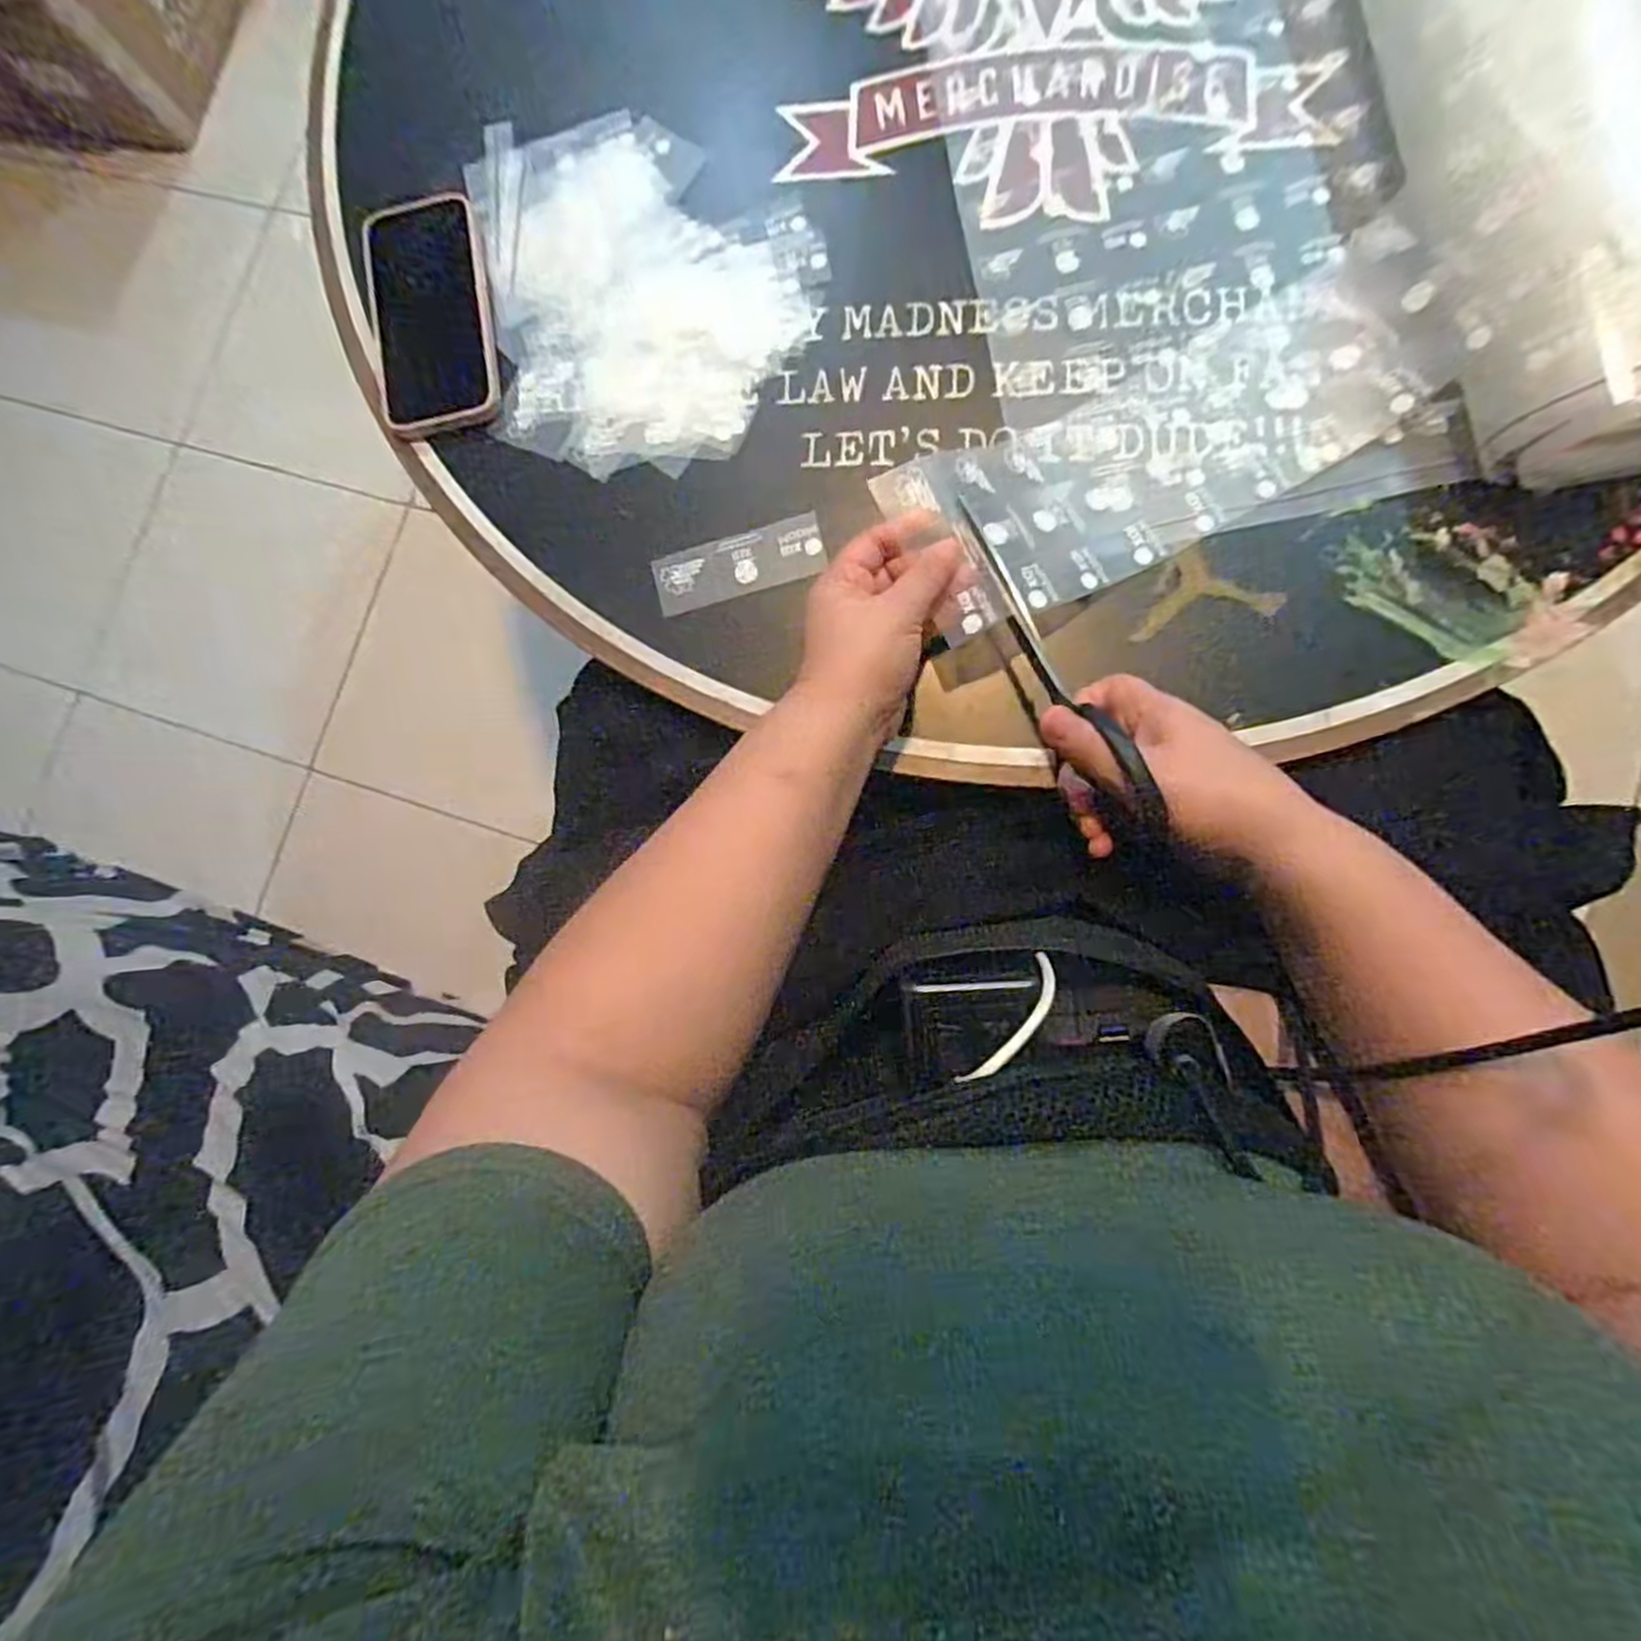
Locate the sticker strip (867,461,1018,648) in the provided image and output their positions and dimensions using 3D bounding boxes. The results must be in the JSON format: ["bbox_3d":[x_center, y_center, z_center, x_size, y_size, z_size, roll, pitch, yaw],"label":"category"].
[{"bbox_3d":[0.064,-0.144,0.414,0.039,0.005,0.102,-24,83,-1],"label":"sticker strip"}]

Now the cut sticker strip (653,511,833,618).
[{"bbox_3d":[-0.048,-0.152,0.467,0.101,0.004,0.038,-16,81,5],"label":"cut sticker strip"}]

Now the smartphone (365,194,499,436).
[{"bbox_3d":[-0.248,-0.323,0.499,0.076,0.013,0.155,-9,82,6],"label":"smartphone"}]

